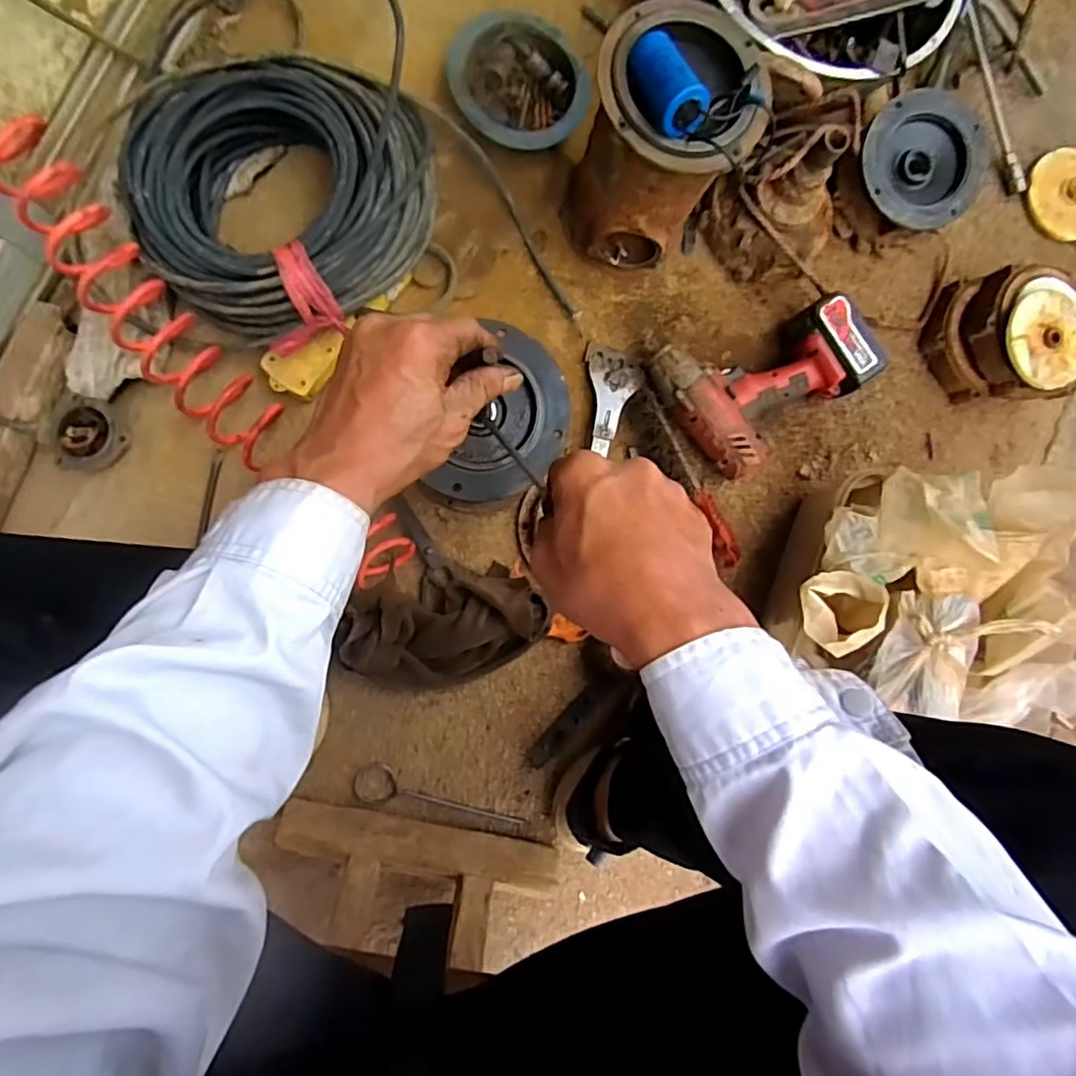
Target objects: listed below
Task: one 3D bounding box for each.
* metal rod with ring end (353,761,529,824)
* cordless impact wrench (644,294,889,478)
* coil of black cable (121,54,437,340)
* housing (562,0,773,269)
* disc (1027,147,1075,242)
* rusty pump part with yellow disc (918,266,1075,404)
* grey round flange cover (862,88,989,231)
[{"bbox_3d":[-0.101,0.269,0.664,0.186,0.005,0.044,11,86,-8],"label":"metal rod with ring end"},{"bbox_3d":[0.242,-0.187,0.685,0.217,0.072,0.167,-34,92,-7],"label":"cordless impact wrench"},{"bbox_3d":[-0.237,-0.329,0.602,0.274,0.082,0.248,-13,90,-7],"label":"coil of black cable"},{"bbox_3d":[0.111,-0.370,0.601,0.137,0.223,0.147,8,87,-7],"label":"housing"},{"bbox_3d":[0.661,-0.429,0.783,0.105,0.015,0.108,-40,90,0],"label":"disc"},{"bbox_3d":[0.541,-0.233,0.722,0.148,0.091,0.138,-3,88,-9],"label":"rusty pump part with yellow disc"},{"bbox_3d":[0.414,-0.405,0.678,0.130,0.037,0.137,0,88,-7],"label":"grey round flange cover"}]

